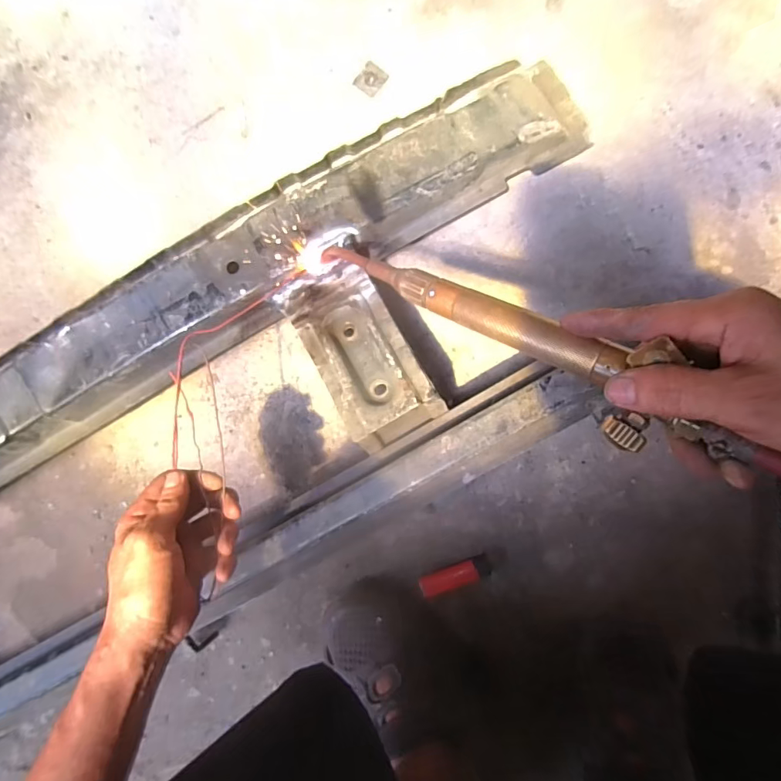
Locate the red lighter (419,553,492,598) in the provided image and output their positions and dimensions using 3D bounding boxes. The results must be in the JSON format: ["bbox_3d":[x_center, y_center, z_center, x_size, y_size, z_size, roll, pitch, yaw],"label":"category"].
[{"bbox_3d":[0.073,0.209,0.520,0.080,0.008,0.024,-18,86,-5],"label":"red lighter"}]

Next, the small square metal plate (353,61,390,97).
[{"bbox_3d":[-0.024,-0.377,0.558,0.032,0.004,0.033,40,94,8],"label":"small square metal plate"}]

